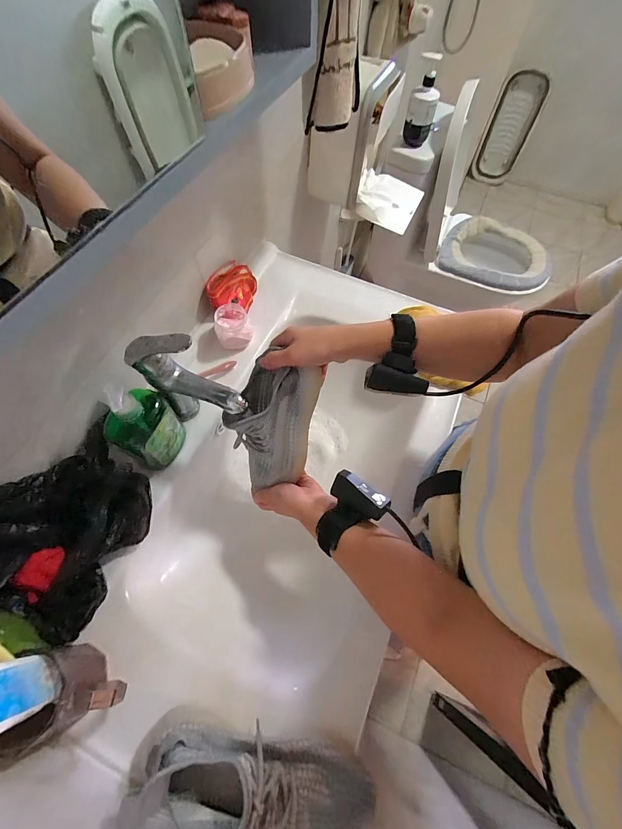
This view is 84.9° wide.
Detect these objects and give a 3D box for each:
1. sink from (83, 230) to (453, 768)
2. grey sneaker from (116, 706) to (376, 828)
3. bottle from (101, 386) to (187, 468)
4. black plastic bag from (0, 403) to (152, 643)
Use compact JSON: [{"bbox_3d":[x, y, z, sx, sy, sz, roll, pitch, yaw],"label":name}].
[{"bbox_3d":[-0.015,0.087,0.589,0.398,0.174,0.768,14,64,5],"label":"sink"},{"bbox_3d":[-0.061,0.364,0.320,0.238,0.090,0.084,11,64,4],"label":"grey sneaker"},{"bbox_3d":[-0.220,0.011,0.449,0.049,0.157,0.083,16,64,6],"label":"bottle"},{"bbox_3d":[-0.295,0.134,0.412,0.127,0.122,0.225,24,66,10],"label":"black plastic bag"}]

